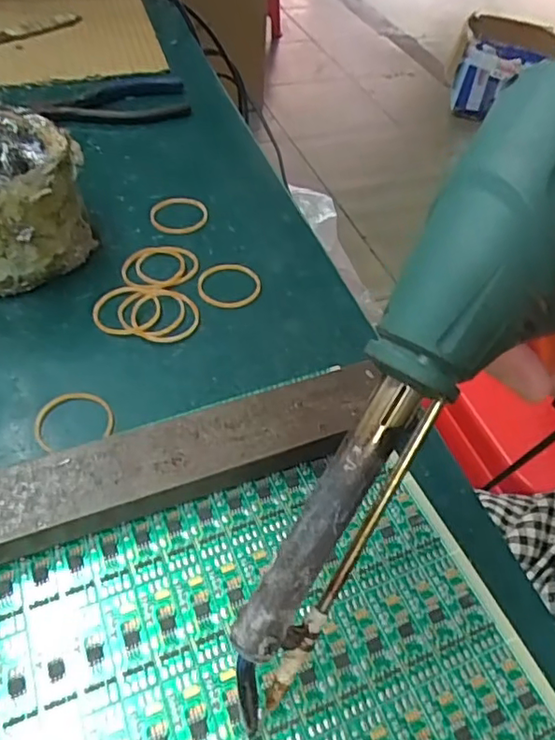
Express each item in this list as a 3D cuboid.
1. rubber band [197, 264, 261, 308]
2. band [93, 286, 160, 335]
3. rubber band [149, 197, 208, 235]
[{"bbox_3d":[-0.025,-0.046,0.305,0.032,0.004,0.032,-1,49,-2],"label":"rubber band"},{"bbox_3d":[-0.075,-0.031,0.290,0.031,0.004,0.032,2,49,0],"label":"band"},{"bbox_3d":[-0.057,-0.092,0.343,0.033,0.004,0.034,1,49,-1],"label":"rubber band"}]

